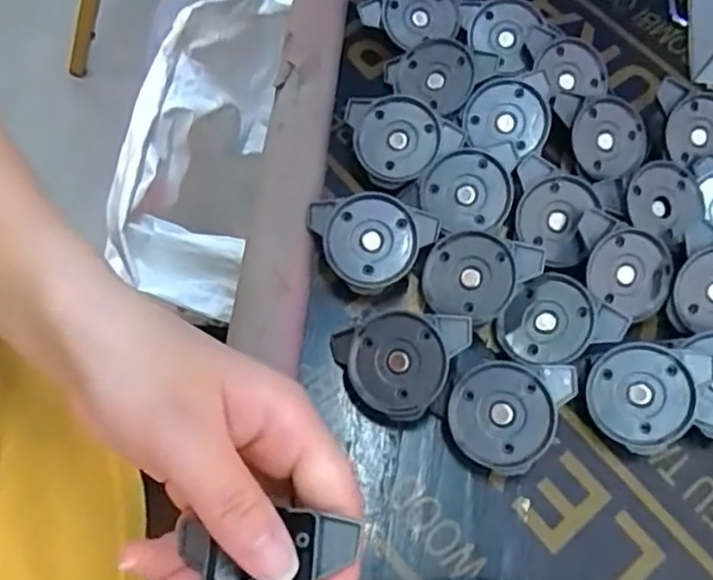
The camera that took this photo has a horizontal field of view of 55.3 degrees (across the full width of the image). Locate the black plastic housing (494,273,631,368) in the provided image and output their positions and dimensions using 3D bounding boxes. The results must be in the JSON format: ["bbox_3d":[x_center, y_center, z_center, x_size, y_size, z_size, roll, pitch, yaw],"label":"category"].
[{"bbox_3d":[0.088,0.017,0.300,0.043,0.015,0.043,41,98,26],"label":"black plastic housing"}]

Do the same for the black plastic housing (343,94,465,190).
[{"bbox_3d":[0.020,-0.074,0.344,0.059,0.016,0.044,18,88,9],"label":"black plastic housing"}]

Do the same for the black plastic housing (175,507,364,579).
[{"bbox_3d":[-0.027,0.094,0.218,0.057,0.023,0.039,-4,64,-5],"label":"black plastic housing"}]

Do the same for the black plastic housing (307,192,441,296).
[{"bbox_3d":[0.005,-0.027,0.316,0.052,0.015,0.048,40,88,4],"label":"black plastic housing"}]

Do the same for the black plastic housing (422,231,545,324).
[{"bbox_3d":[0.055,-0.006,0.309,0.048,0.012,0.040,17,91,22],"label":"black plastic housing"}]

